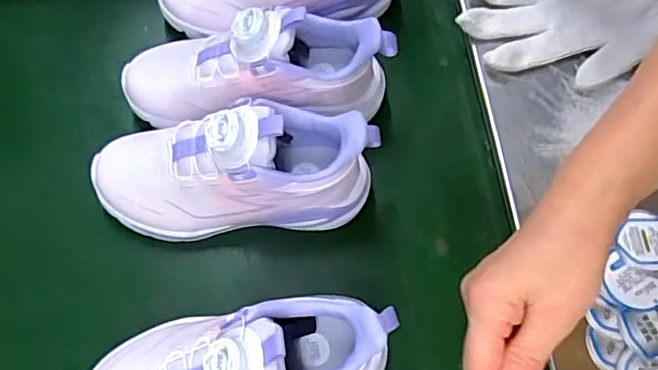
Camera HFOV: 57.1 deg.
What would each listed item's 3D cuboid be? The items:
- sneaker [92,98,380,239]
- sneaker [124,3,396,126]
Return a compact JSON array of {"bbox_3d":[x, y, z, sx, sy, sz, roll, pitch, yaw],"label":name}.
[{"bbox_3d":[-0.071,-0.015,0.442,0.207,0.112,0.084,2,67,-2],"label":"sneaker"},{"bbox_3d":[-0.059,-0.095,0.478,0.210,0.110,0.082,-1,67,0],"label":"sneaker"}]

